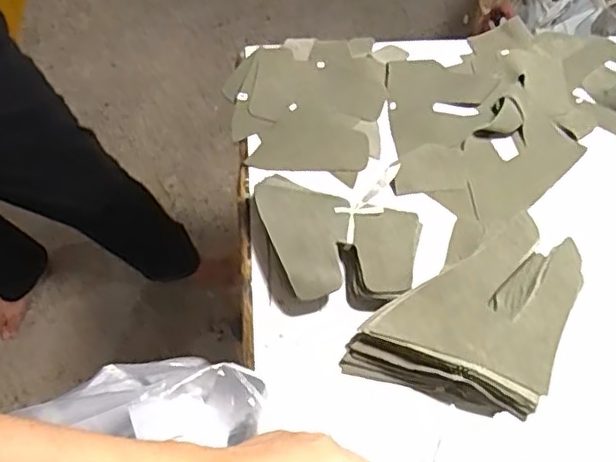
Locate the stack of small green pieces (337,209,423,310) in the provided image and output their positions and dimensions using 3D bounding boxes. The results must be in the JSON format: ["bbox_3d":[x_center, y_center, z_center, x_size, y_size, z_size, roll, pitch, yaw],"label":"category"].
[{"bbox_3d":[0.064,0.025,0.577,0.066,0.030,0.084,11,63,4],"label":"stack of small green pieces"}]

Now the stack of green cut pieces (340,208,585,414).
[{"bbox_3d":[0.158,0.089,0.553,0.228,0.042,0.137,-30,67,-16],"label":"stack of green cut pieces"}]

